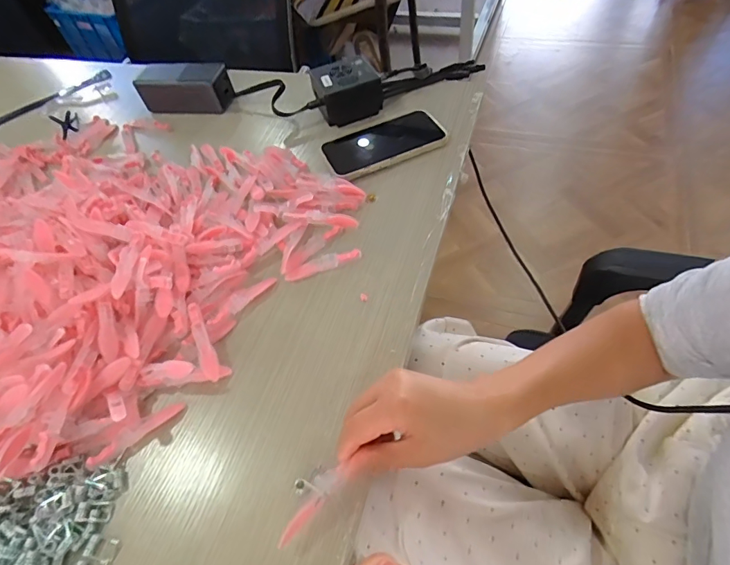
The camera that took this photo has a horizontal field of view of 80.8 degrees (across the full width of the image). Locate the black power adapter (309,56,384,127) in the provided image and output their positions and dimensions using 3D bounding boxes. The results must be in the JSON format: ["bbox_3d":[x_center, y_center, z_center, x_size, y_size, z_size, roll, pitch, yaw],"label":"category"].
[{"bbox_3d":[-0.022,-0.247,0.557,0.084,0.056,0.065,-13,57,-2],"label":"black power adapter"}]

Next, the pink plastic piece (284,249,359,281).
[{"bbox_3d":[-0.041,-0.019,0.425,0.076,0.008,0.017,-20,54,-7],"label":"pink plastic piece"}]

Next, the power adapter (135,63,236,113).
[{"bbox_3d":[-0.258,-0.281,0.615,0.130,0.051,0.053,6,58,10],"label":"power adapter"}]

